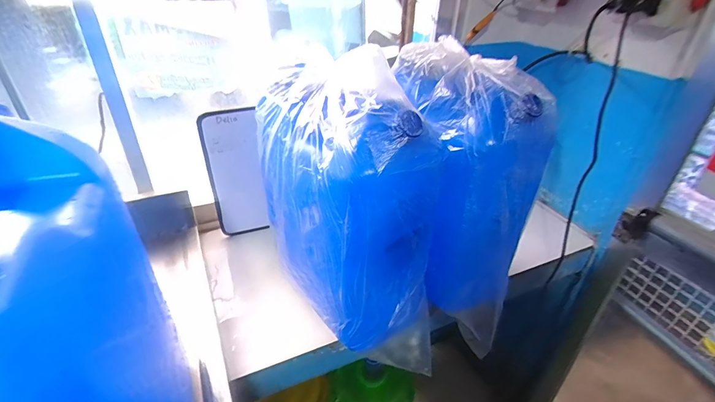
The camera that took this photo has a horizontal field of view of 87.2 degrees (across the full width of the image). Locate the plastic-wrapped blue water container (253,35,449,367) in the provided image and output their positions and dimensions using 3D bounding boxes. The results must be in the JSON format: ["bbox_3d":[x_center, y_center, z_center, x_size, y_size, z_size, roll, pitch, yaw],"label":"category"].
[{"bbox_3d":[-0.009,0.034,0.617,0.194,0.433,0.312,-21,40,-30],"label":"plastic-wrapped blue water container"}]

